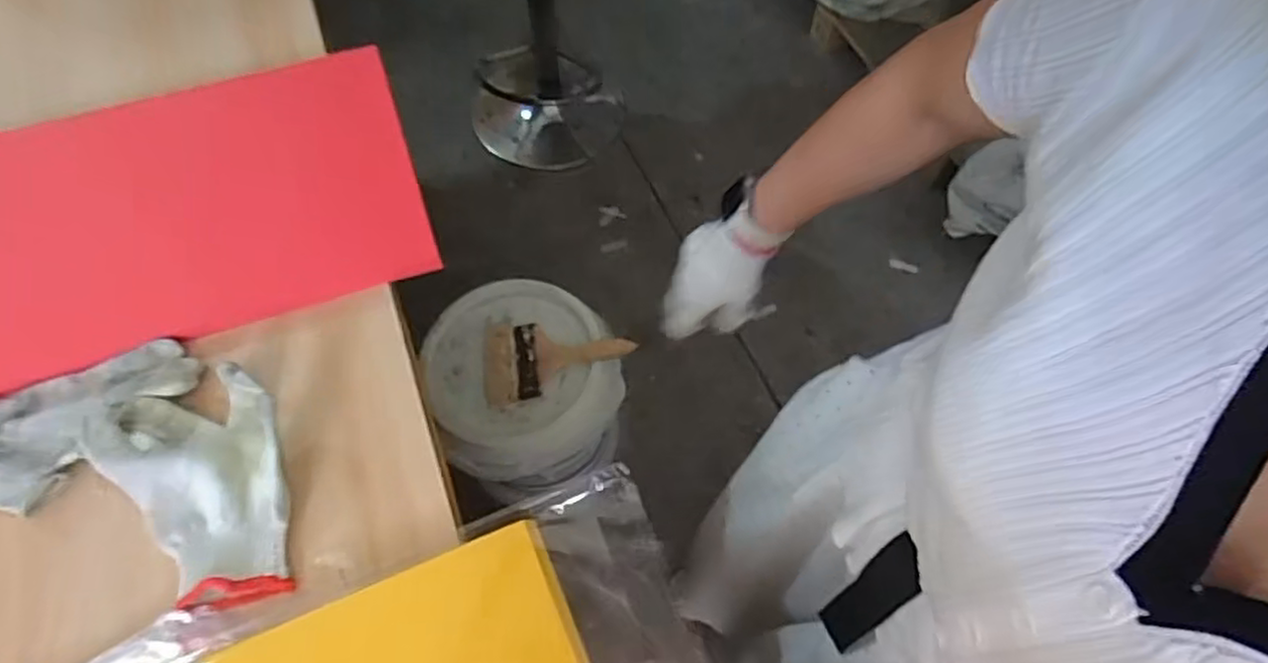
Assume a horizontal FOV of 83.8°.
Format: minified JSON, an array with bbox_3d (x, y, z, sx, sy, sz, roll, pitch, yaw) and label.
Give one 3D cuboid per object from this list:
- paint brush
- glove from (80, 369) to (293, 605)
[{"bbox_3d":[-0.101,0.032,0.933,0.194,0.029,0.113,-5,63,-4],"label":"paint brush"},{"bbox_3d":[-0.311,0.109,0.500,0.123,0.038,0.170,-14,64,-9],"label":"glove"}]

